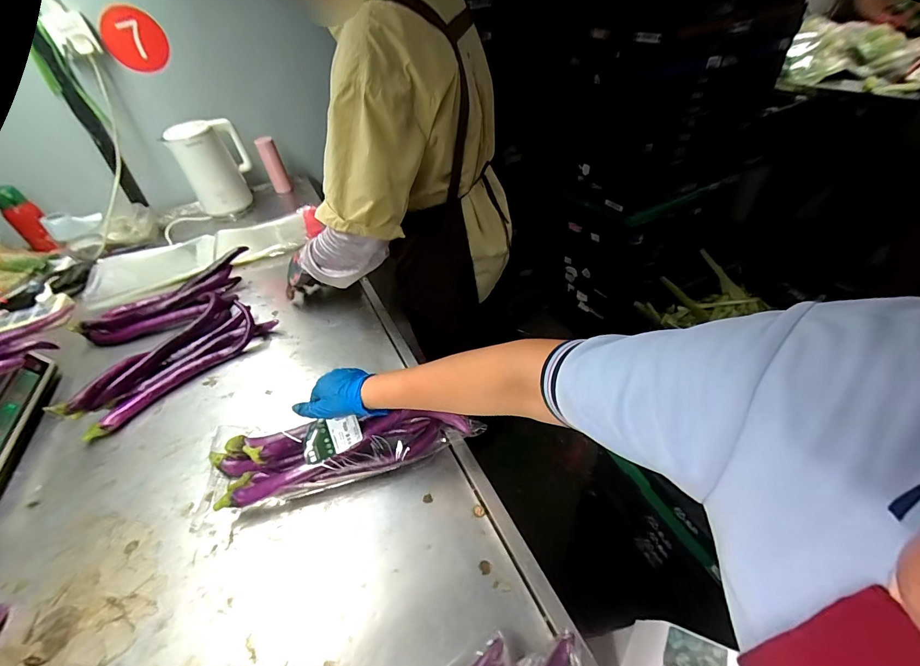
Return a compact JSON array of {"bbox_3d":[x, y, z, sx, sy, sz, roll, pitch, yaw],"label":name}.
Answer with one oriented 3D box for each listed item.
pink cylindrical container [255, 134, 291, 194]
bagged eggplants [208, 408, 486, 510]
[{"bbox_3d":[-0.614,-0.552,1.293,0.058,0.165,0.067,-23,46,-16],"label":"pink cylindrical container"},{"bbox_3d":[-0.173,0.167,0.567,0.385,0.072,0.116,-10,44,-1],"label":"bagged eggplants"}]

